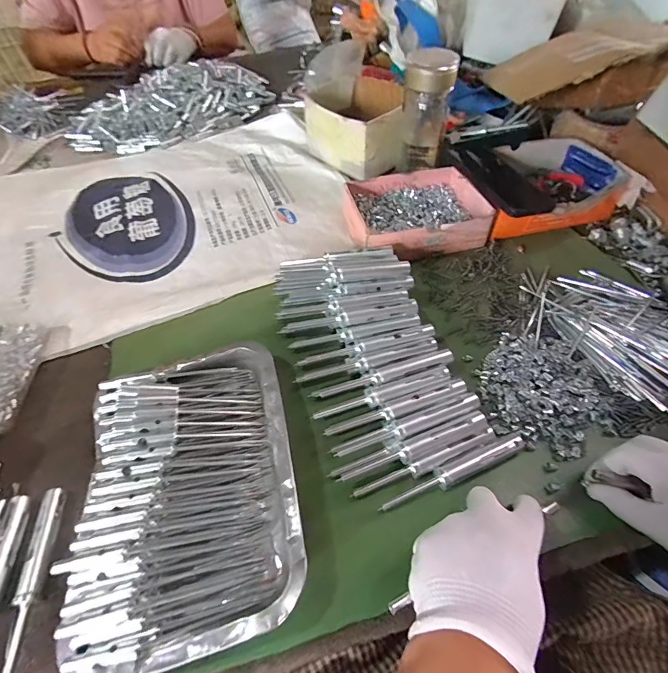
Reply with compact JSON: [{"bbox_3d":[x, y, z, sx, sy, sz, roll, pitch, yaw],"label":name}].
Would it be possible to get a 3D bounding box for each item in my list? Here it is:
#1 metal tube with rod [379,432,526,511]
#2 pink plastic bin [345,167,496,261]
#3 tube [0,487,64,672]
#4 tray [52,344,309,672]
[{"bbox_3d":[0.111,0.121,0.341,0.150,0.014,0.018,-20,56,-13],"label":"metal tube with rod"},{"bbox_3d":[0.108,-0.174,0.539,0.181,0.056,0.147,-15,55,-9],"label":"pink plastic bin"},{"bbox_3d":[-0.250,0.201,0.314,0.018,0.014,0.143,-8,54,-4],"label":"tube"},{"bbox_3d":[-0.124,0.125,0.333,0.175,0.057,0.244,-12,55,-7],"label":"tray"}]

